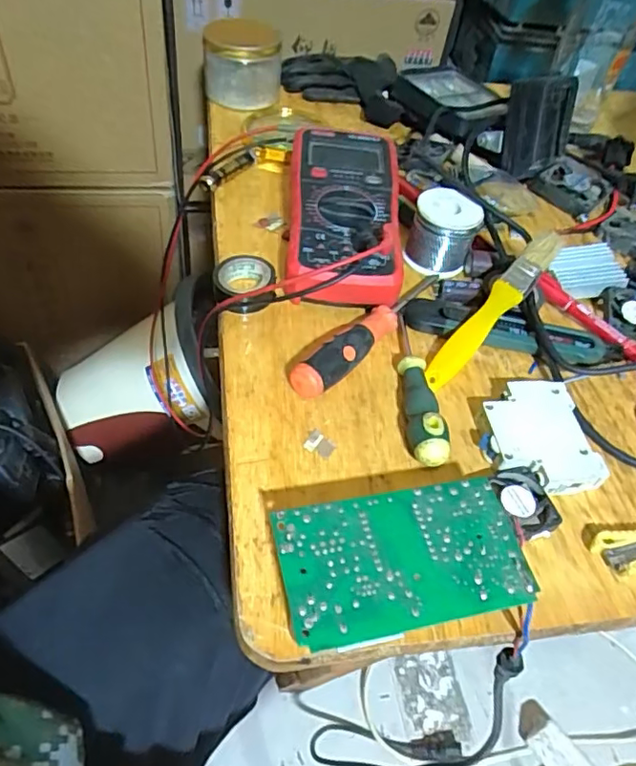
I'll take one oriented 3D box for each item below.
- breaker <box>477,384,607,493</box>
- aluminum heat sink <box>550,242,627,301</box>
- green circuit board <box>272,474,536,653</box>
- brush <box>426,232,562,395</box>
[{"bbox_3d":[0.138,0.035,0.368,0.067,0.019,0.076,-2,51,-10],"label":"breaker"},{"bbox_3d":[0.224,-0.097,0.481,0.057,0.011,0.051,-8,62,3],"label":"aluminum heat sink"},{"bbox_3d":[0.042,0.095,0.296,0.122,0.033,0.068,-7,52,-14],"label":"green circuit board"},{"bbox_3d":[0.131,-0.056,0.423,0.021,0.011,0.160,36,74,23],"label":"brush"}]

